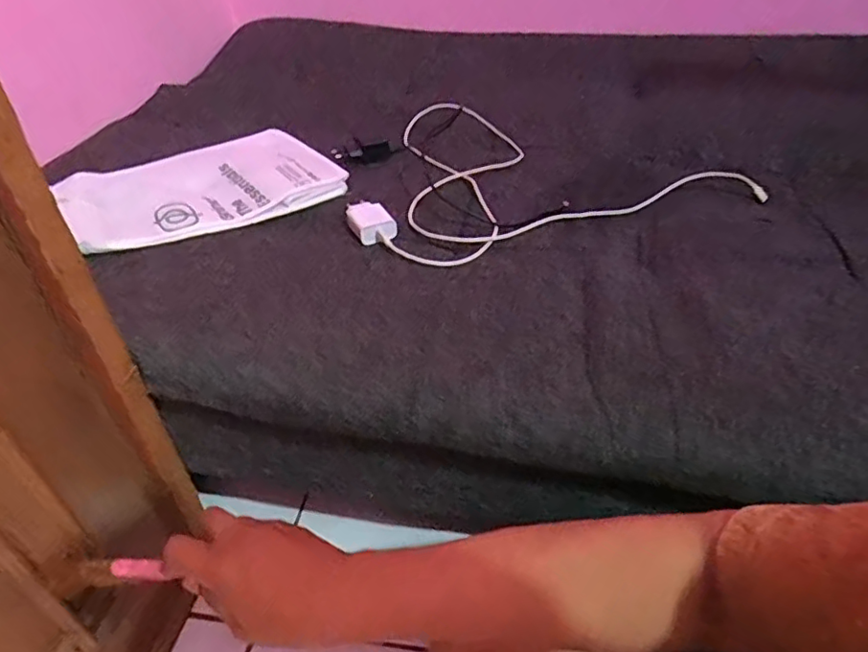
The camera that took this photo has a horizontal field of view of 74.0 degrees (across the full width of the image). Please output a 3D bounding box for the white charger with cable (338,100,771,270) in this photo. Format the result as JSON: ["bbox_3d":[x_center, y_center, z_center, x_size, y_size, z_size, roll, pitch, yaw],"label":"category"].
[{"bbox_3d":[0.125,-0.236,0.774,0.509,0.033,0.381,-13,42,-13],"label":"white charger with cable"}]

